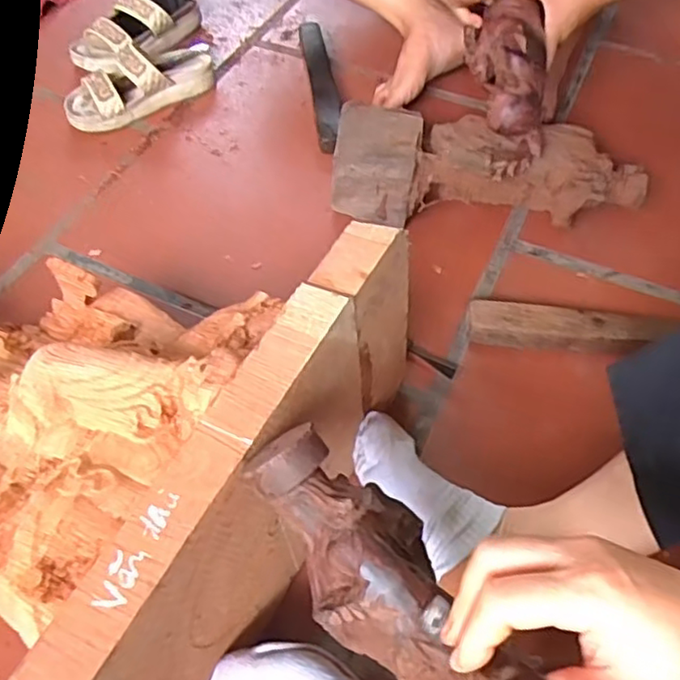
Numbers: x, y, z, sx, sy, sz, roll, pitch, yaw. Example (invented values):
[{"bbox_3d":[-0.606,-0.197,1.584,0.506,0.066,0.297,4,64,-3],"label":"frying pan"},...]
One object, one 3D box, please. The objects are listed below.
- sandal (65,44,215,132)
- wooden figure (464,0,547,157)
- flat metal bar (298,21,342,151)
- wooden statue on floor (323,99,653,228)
[{"bbox_3d":[-0.280,-0.370,0.911,0.227,0.075,0.069,-26,58,-18],"label":"sandal"},{"bbox_3d":[0.203,-0.373,0.793,0.094,0.088,0.347,3,54,2],"label":"wooden figure"},{"bbox_3d":[-0.025,-0.374,0.939,0.040,0.026,0.290,-6,54,-5],"label":"flat metal bar"},{"bbox_3d":[0.183,-0.207,0.790,0.374,0.097,0.131,4,54,3],"label":"wooden statue on floor"}]

